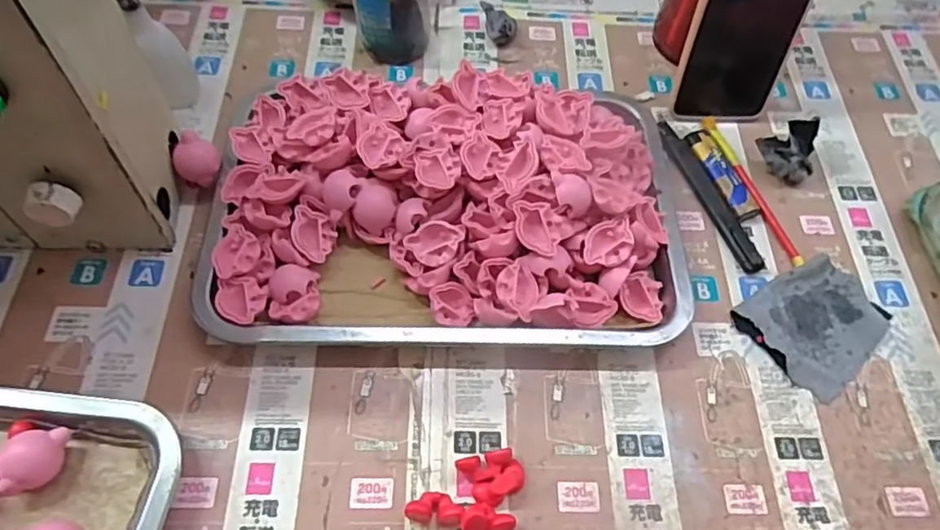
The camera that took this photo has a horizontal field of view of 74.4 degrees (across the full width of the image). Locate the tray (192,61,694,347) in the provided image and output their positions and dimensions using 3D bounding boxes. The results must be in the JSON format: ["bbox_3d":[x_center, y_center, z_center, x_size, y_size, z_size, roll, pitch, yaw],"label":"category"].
[{"bbox_3d":[-0.012,-0.044,0.415,0.304,0.053,0.196,1,61,-2],"label":"tray"}]

